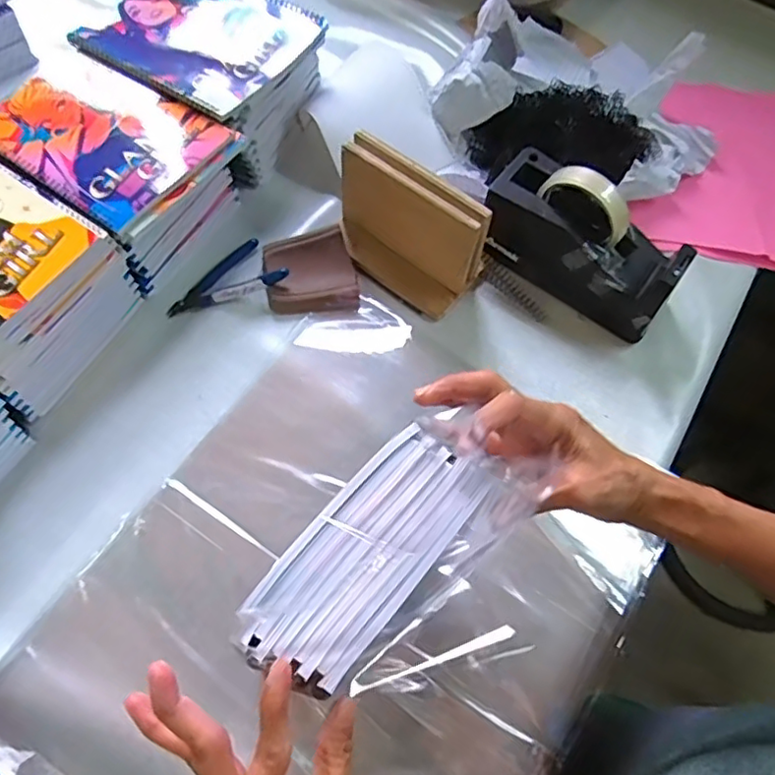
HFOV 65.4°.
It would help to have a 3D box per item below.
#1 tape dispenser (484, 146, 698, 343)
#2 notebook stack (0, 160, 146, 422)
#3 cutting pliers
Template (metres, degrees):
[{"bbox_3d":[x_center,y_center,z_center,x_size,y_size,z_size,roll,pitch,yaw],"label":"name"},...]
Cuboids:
[{"bbox_3d":[0.192,-0.144,0.598,0.198,0.118,0.075,38,69,14],"label":"tape dispenser"},{"bbox_3d":[-0.358,-0.098,0.551,0.197,0.122,0.154,29,67,11],"label":"notebook stack"},{"bbox_3d":[-0.167,-0.106,0.614,0.114,0.024,0.068,-37,72,-17],"label":"cutting pliers"}]

